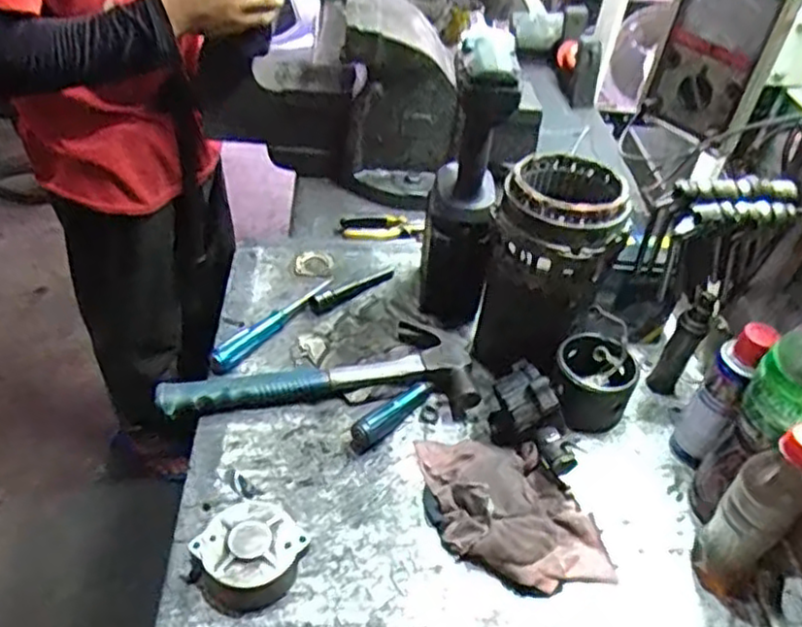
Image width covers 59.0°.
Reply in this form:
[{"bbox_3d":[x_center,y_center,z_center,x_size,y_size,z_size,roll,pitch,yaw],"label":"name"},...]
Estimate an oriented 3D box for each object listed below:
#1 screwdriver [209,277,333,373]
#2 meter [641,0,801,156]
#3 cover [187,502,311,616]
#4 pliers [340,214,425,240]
[{"bbox_3d":[-0.145,0.010,0.828,0.028,0.022,0.187,31,47,23],"label":"screwdriver"},{"bbox_3d":[0.324,-0.266,0.737,0.039,0.157,0.127,-14,47,-22],"label":"meter"},{"bbox_3d":[-0.130,0.205,0.602,0.081,0.044,0.090,36,50,27],"label":"cover"},{"bbox_3d":[-0.027,-0.127,1.030,0.120,0.010,0.048,1,43,-8],"label":"pliers"}]

